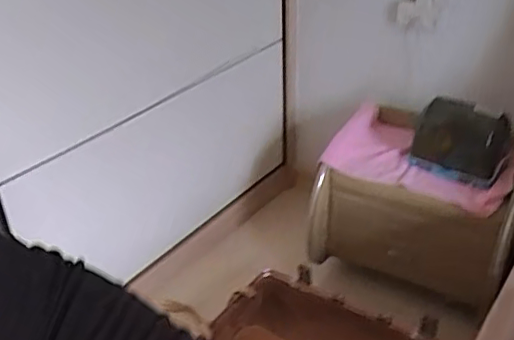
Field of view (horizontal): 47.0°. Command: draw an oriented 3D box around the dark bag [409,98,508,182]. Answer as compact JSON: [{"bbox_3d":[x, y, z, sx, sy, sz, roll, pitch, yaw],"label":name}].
[{"bbox_3d":[0.546,-0.089,1.622,0.265,0.188,0.072,14,35,25],"label":"dark bag"}]

